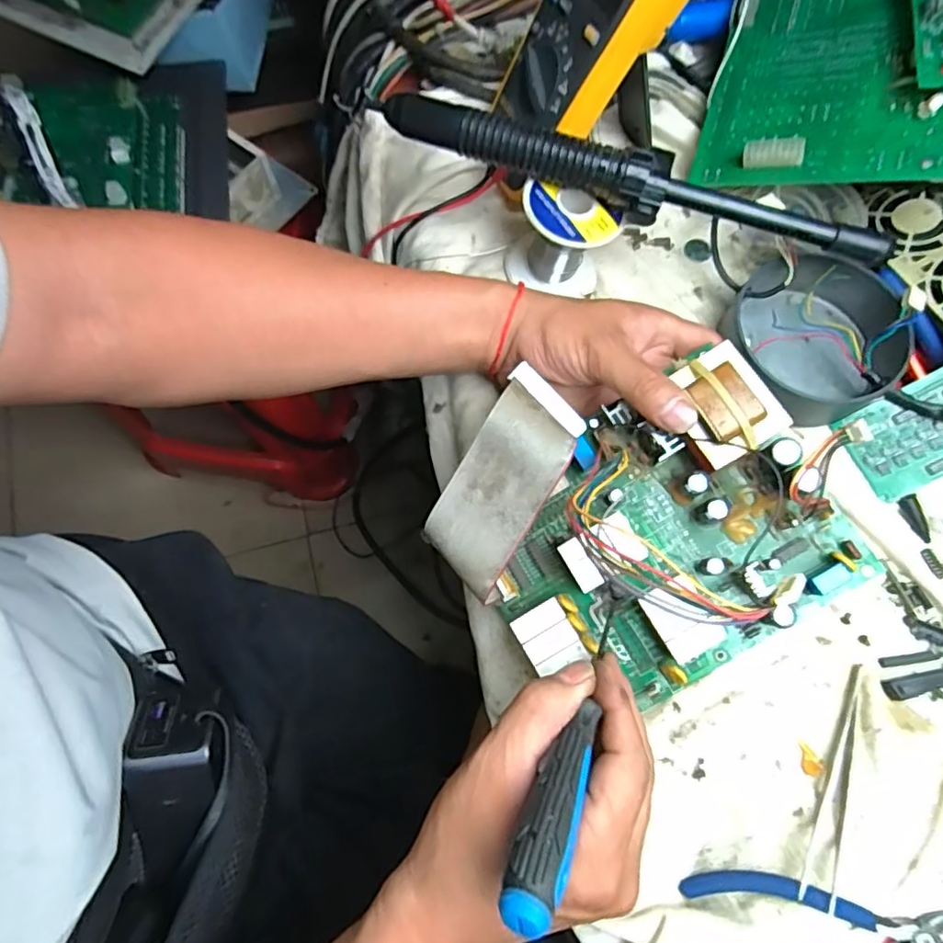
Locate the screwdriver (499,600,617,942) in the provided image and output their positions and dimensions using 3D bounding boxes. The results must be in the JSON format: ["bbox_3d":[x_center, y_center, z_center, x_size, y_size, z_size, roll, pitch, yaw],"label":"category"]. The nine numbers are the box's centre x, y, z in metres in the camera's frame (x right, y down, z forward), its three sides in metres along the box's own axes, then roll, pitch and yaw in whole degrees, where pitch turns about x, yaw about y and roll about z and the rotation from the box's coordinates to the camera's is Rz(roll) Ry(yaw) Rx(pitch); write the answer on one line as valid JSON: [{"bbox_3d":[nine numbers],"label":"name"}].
[{"bbox_3d":[0.046,0.115,0.258,0.019,0.019,0.162,32,32,8],"label":"screwdriver"}]

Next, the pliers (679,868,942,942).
[{"bbox_3d":[0.170,0.229,0.277,0.109,0.010,0.079,-21,79,14],"label":"pliers"}]

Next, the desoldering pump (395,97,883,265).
[{"bbox_3d":[0.096,-0.174,0.339,0.297,0.027,0.030,18,74,4],"label":"desoldering pump"}]

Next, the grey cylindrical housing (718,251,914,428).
[{"bbox_3d":[0.229,-0.094,0.380,0.090,0.047,0.106,-42,79,-12],"label":"grey cylindrical housing"}]

